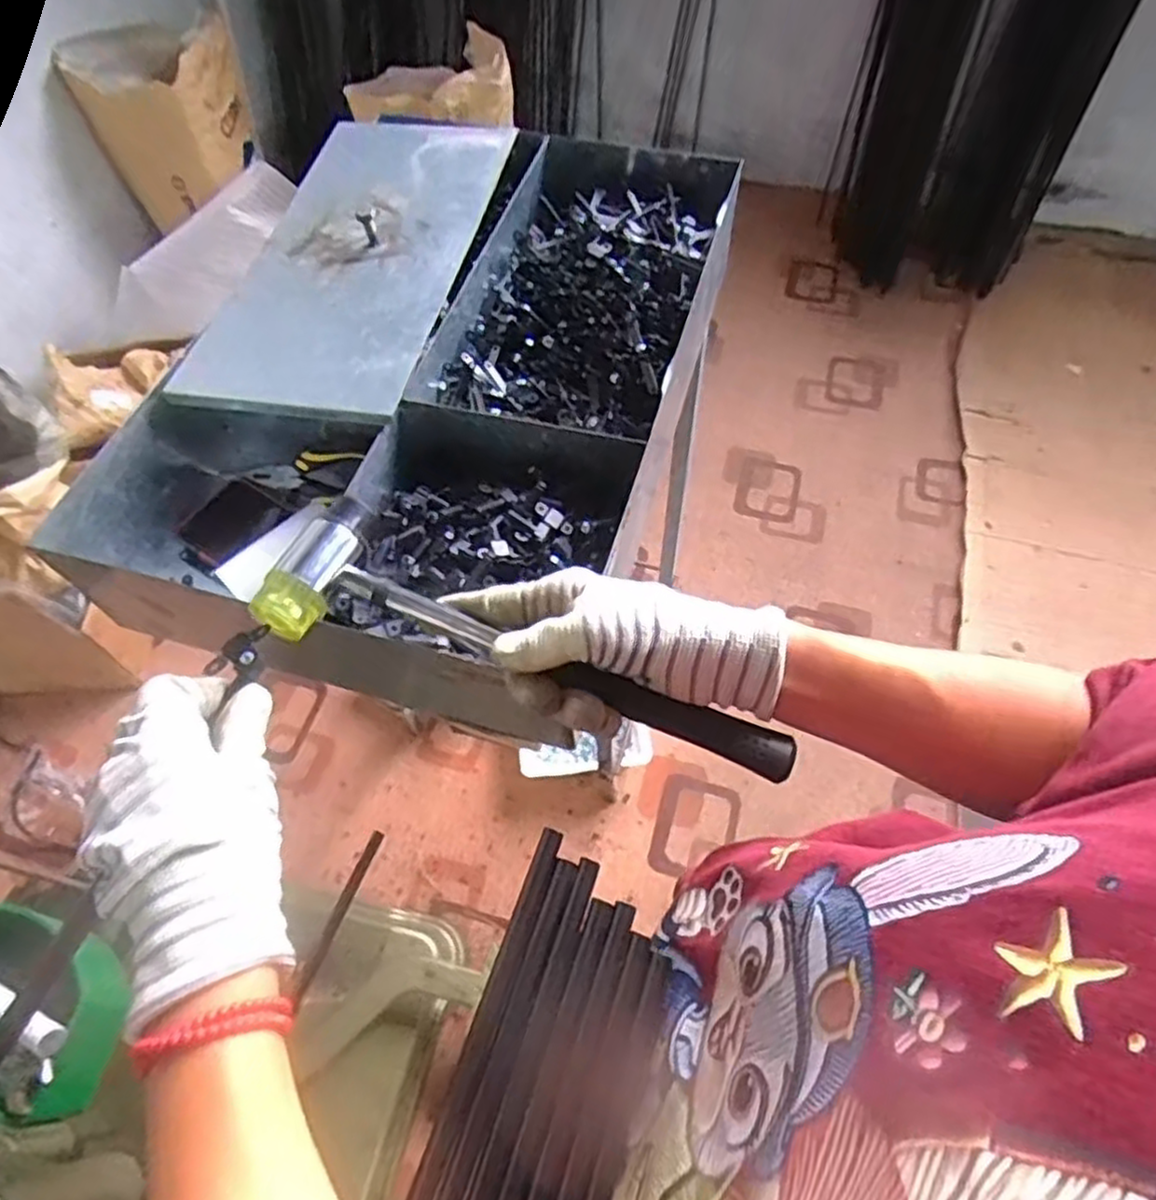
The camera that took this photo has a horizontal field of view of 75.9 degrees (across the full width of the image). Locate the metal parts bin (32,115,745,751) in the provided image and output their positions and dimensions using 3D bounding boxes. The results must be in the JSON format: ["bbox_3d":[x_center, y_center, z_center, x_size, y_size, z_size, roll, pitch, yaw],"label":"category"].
[{"bbox_3d":[-0.123,-0.241,0.690,0.420,0.149,0.634,12,60,8],"label":"metal parts bin"}]

